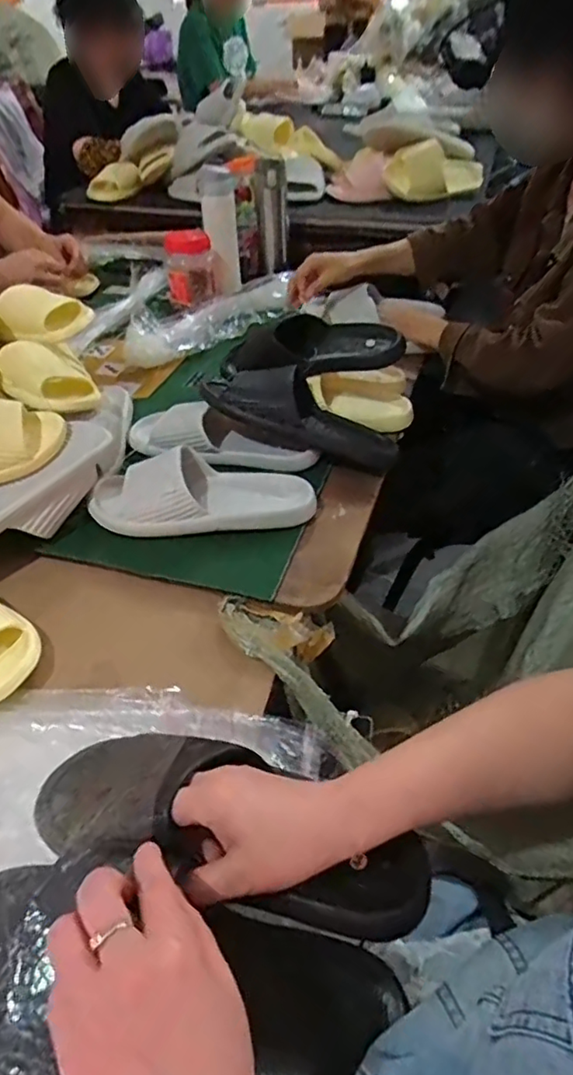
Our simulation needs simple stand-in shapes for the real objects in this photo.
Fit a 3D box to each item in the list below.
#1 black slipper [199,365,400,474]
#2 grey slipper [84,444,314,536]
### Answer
[{"bbox_3d":[0.019,-0.164,0.786,0.272,0.073,0.102,25,47,1],"label":"black slipper"},{"bbox_3d":[-0.100,-0.066,0.692,0.256,0.063,0.096,-3,43,-2],"label":"grey slipper"}]

